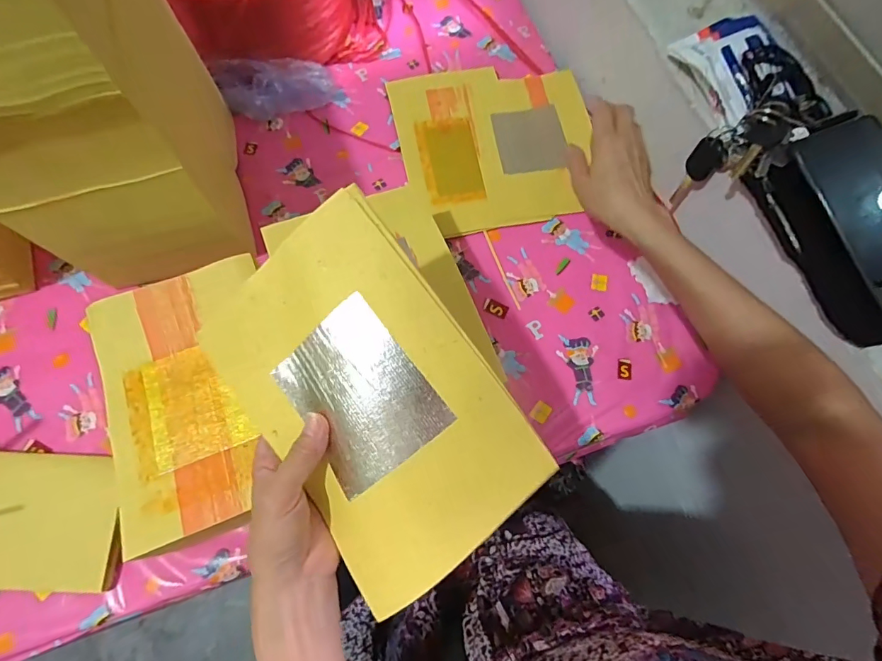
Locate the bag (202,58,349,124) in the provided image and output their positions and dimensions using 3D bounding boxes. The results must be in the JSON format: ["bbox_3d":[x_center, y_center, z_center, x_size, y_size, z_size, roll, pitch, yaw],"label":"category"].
[{"bbox_3d":[-0.210,-0.321,0.589,0.155,0.049,0.059,-13,72,-6],"label":"bag"}]

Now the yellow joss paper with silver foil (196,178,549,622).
[{"bbox_3d":[-0.045,0.046,0.294,0.154,0.024,0.224,-38,88,6],"label":"yellow joss paper with silver foil"}]

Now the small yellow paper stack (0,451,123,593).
[{"bbox_3d":[-0.378,0.176,0.418,0.157,0.022,0.116,2,71,-1],"label":"small yellow paper stack"}]

